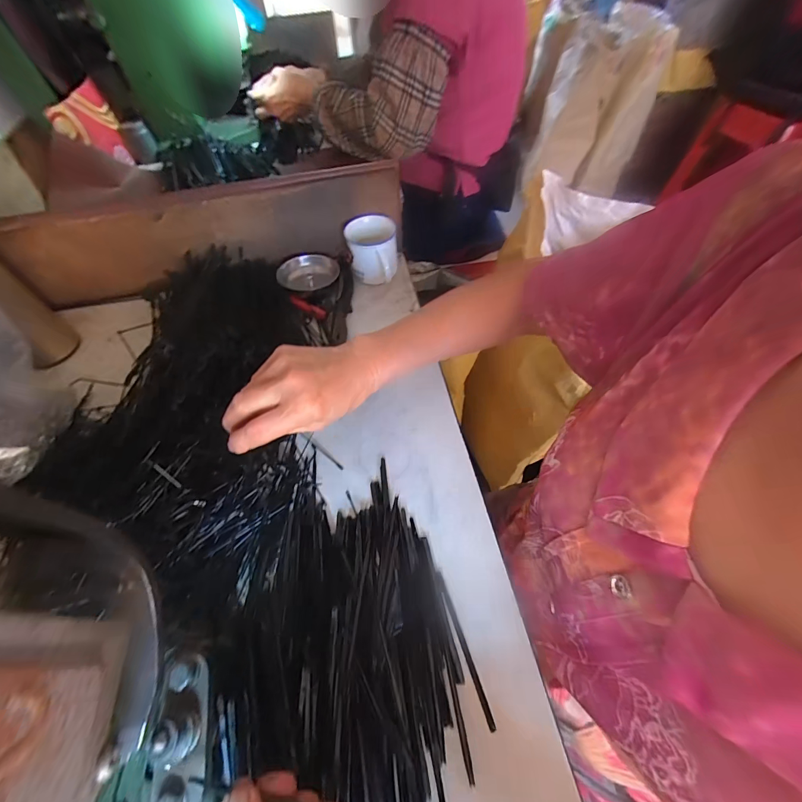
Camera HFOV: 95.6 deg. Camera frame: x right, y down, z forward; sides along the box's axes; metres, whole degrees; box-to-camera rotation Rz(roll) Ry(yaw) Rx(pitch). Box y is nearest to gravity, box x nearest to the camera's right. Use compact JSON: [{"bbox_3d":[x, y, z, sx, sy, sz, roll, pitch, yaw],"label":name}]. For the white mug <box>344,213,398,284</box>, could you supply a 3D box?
[{"bbox_3d":[-0.037,-0.192,0.482,0.064,0.070,0.083,-3,55,1],"label":"white mug"}]

